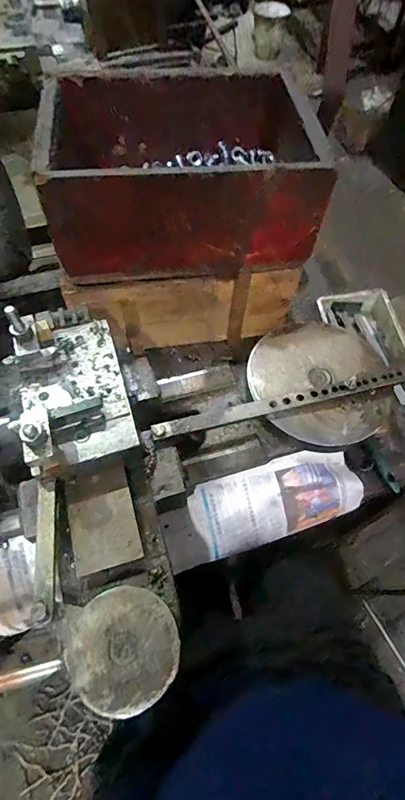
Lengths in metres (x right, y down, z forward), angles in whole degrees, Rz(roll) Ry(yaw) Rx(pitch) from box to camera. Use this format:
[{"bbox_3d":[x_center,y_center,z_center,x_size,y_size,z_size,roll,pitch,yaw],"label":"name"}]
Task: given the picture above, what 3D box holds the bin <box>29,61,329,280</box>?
[{"bbox_3d":[-0.027,-0.323,0.581,0.352,0.169,0.249,-6,60,-4],"label":"bin"}]

